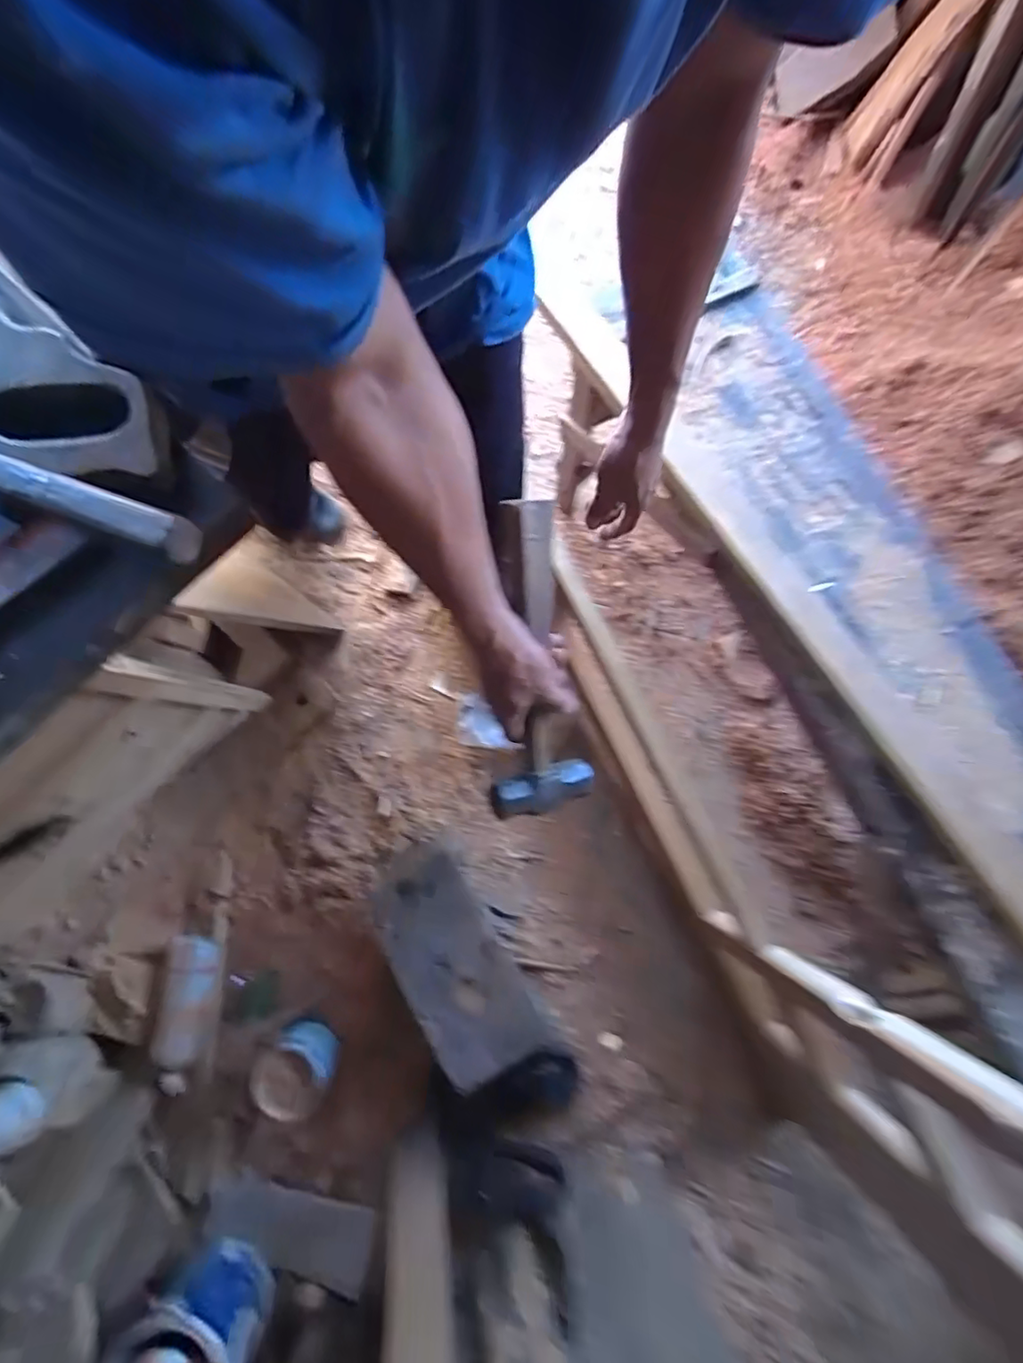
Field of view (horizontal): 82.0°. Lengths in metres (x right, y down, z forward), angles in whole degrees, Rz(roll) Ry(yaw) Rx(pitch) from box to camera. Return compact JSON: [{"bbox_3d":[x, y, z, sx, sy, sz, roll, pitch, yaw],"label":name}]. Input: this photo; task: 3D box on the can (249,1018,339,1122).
[{"bbox_3d":[-0.367,0.664,1.011,0.120,0.119,0.110,0,77,0],"label":"can"}]

